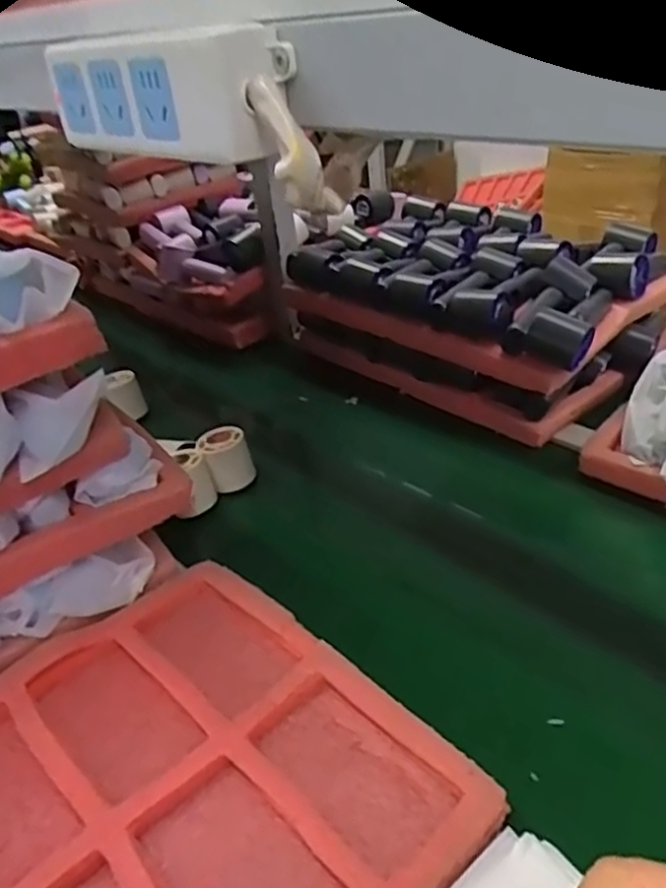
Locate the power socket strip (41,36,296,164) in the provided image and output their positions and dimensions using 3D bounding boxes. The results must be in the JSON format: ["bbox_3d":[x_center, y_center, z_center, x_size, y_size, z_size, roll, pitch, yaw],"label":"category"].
[{"bbox_3d":[-0.088,-0.171,0.350,0.039,0.050,0.178,-28,37,-30],"label":"power socket strip"}]

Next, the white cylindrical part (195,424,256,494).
[{"bbox_3d":[-0.119,0.019,0.795,0.056,0.059,0.057,-5,32,3],"label":"white cylindrical part"}]

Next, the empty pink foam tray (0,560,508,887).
[{"bbox_3d":[-0.167,0.273,0.420,0.471,0.047,0.328,-30,38,-33],"label":"empty pink foam tray"}]

